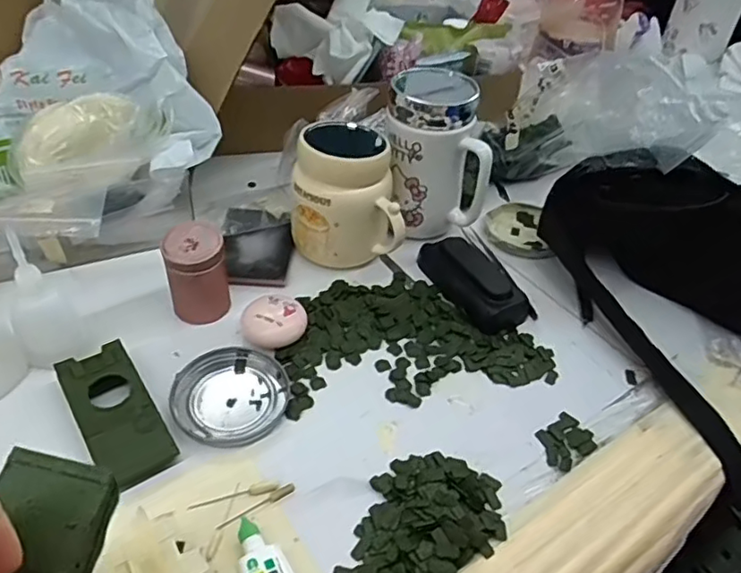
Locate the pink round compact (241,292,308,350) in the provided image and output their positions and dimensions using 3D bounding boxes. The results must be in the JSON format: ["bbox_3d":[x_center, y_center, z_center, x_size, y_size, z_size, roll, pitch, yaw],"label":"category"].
[{"bbox_3d":[-0.073,0.027,0.454,0.046,0.020,0.047,3,42,-2],"label":"pink round compact"}]

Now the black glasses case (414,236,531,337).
[{"bbox_3d":[0.084,-0.007,0.503,0.049,0.024,0.107,-25,50,-29],"label":"black glasses case"}]

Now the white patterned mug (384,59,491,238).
[{"bbox_3d":[0.058,-0.114,0.532,0.096,0.133,0.074,7,42,2],"label":"white patterned mug"}]

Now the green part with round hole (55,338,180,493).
[{"bbox_3d":[-0.167,0.082,0.388,0.046,0.013,0.105,-24,49,-28],"label":"green part with round hole"}]

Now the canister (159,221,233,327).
[{"bbox_3d":[-0.135,-0.015,0.457,0.044,0.064,0.048,3,42,-2],"label":"canister"}]

